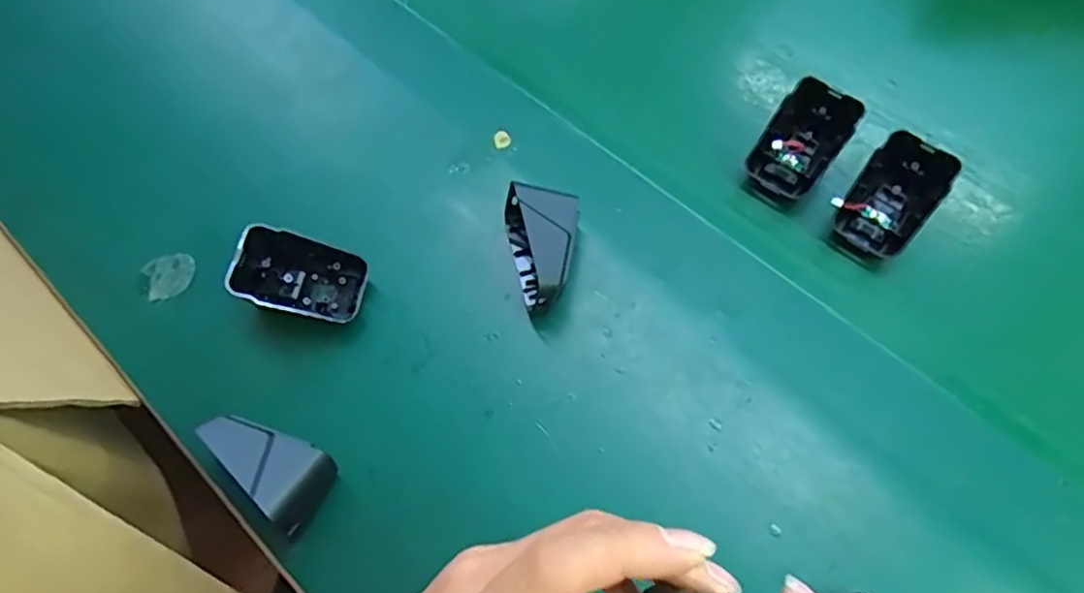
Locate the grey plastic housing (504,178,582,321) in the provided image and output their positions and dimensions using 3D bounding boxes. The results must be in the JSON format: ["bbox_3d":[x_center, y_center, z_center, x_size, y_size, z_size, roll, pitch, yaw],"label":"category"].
[{"bbox_3d":[0.002,-0.029,0.369,0.039,0.047,0.069,-9,70,0],"label":"grey plastic housing"}]

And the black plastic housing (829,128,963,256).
[{"bbox_3d":[0.200,-0.054,0.380,0.047,0.036,0.061,37,75,19],"label":"black plastic housing"}]

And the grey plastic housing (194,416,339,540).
[{"bbox_3d":[-0.140,0.087,0.333,0.064,0.048,0.042,25,71,15],"label":"grey plastic housing"}]

